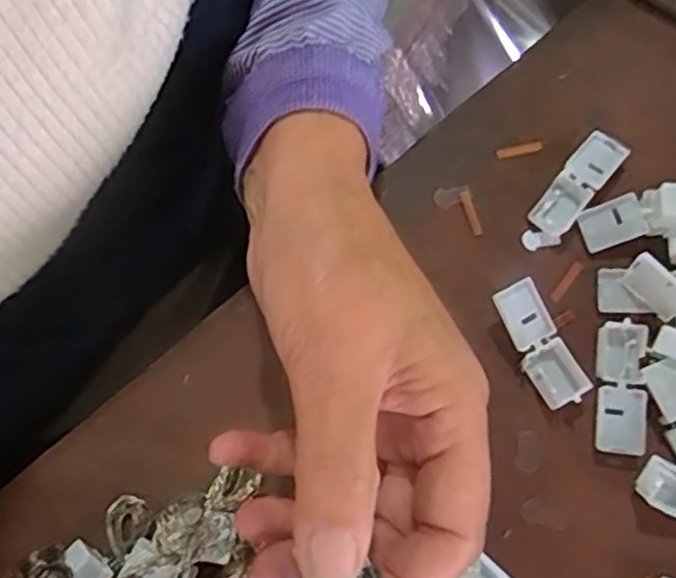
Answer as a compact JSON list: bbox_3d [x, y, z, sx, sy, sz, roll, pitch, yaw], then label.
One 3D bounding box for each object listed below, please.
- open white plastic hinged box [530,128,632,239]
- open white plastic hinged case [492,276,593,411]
[{"bbox_3d":[0.112,-0.050,0.328,0.020,0.009,0.057,40,77,9],"label":"open white plastic hinged box"},{"bbox_3d":[0.088,0.024,0.303,0.020,0.017,0.054,-26,76,-9],"label":"open white plastic hinged case"}]

